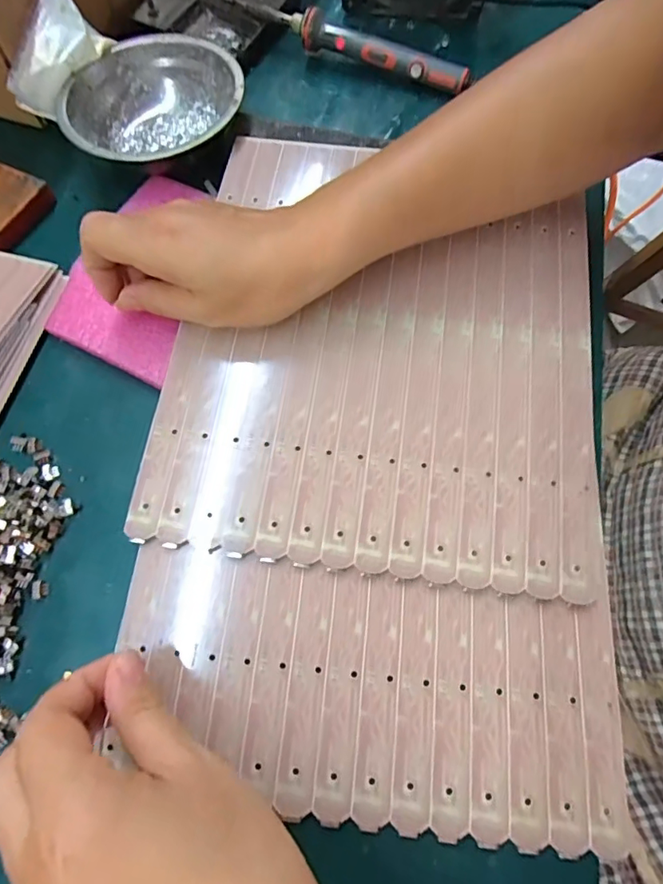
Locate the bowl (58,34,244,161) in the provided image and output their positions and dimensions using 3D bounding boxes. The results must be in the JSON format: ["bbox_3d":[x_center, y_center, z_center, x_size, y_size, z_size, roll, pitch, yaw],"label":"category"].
[{"bbox_3d":[-0.126,-0.238,0.362,0.118,0.034,0.122,0,68,0],"label":"bowl"}]

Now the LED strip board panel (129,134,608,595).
[{"bbox_3d":[0.032,-0.066,0.294,0.238,0.013,0.274,7,71,4],"label":"LED strip board panel"}]

